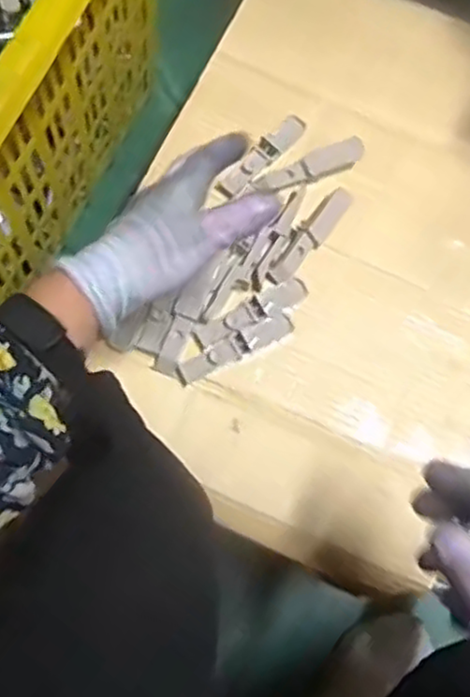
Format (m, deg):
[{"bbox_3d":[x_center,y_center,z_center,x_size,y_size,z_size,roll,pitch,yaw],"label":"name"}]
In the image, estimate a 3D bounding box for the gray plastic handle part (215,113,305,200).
[{"bbox_3d":[0.025,-0.170,0.612,0.020,0.024,0.094,41,77,9],"label":"gray plastic handle part"}]

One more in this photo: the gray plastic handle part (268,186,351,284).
[{"bbox_3d":[0.063,-0.095,0.588,0.020,0.019,0.099,39,77,9],"label":"gray plastic handle part"}]

